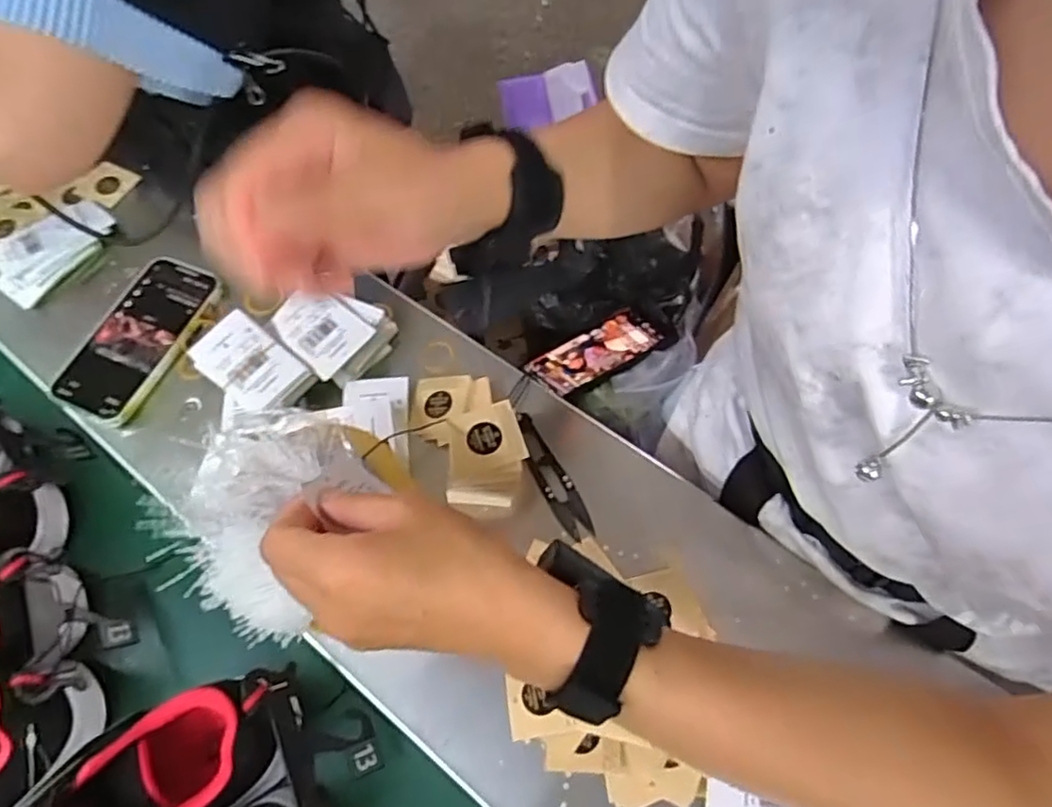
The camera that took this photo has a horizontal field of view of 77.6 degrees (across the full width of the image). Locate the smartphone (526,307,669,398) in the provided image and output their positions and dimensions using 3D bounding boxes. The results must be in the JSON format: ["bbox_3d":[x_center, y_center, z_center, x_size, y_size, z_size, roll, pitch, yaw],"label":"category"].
[{"bbox_3d":[0.071,-0.052,0.673,0.129,0.009,0.067,-29,45,-11],"label":"smartphone"}]

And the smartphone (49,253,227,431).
[{"bbox_3d":[-0.317,-0.055,0.537,0.079,0.007,0.145,22,68,14],"label":"smartphone"}]

